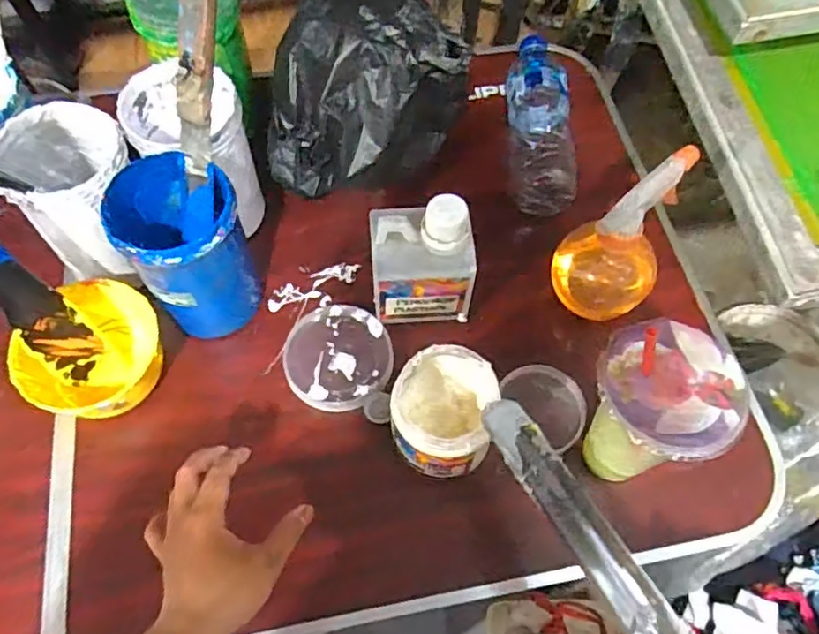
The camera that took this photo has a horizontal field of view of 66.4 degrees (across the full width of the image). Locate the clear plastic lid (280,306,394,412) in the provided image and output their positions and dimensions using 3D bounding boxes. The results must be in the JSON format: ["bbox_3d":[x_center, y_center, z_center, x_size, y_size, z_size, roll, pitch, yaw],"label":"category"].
[{"bbox_3d":[-0.064,0.036,0.561,0.095,0.010,0.097,0,65,-1],"label":"clear plastic lid"}]

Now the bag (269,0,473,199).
[{"bbox_3d":[-0.040,-0.194,0.567,0.174,0.136,0.104,-5,65,-3],"label":"bag"}]

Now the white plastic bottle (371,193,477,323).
[{"bbox_3d":[0.010,-0.050,0.540,0.087,0.107,0.069,-3,65,-2],"label":"white plastic bottle"}]

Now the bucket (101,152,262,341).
[{"bbox_3d":[-0.182,-0.054,0.534,0.088,0.150,0.096,0,65,-1],"label":"bucket"}]

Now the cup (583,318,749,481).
[{"bbox_3d":[0.171,0.072,0.465,0.082,0.154,0.087,0,65,-1],"label":"cup"}]

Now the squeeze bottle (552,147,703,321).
[{"bbox_3d":[0.179,-0.066,0.529,0.085,0.142,0.086,0,65,-1],"label":"squeeze bottle"}]

